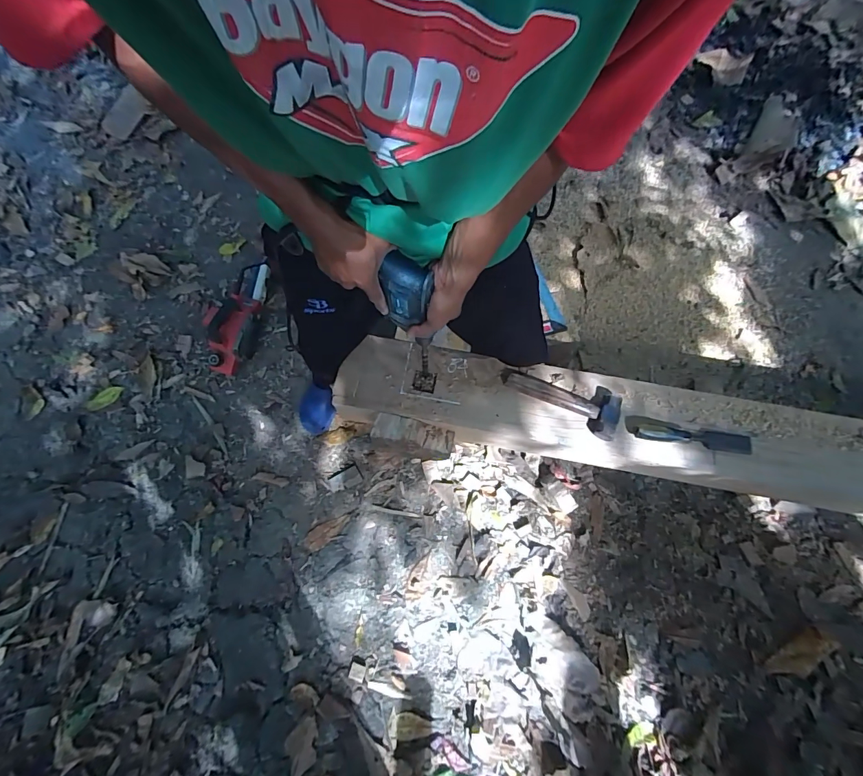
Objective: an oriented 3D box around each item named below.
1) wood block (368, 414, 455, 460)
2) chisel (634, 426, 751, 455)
[{"bbox_3d":[-0.044,0.110,0.874,0.181,0.087,0.070,16,70,-17],"label":"wood block"},{"bbox_3d":[0.523,0.096,0.800,0.230,0.031,0.040,6,71,4],"label":"chisel"}]

